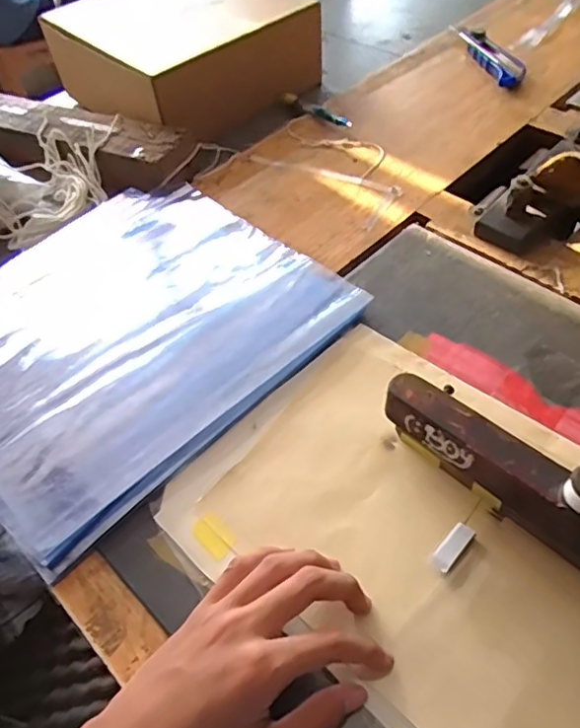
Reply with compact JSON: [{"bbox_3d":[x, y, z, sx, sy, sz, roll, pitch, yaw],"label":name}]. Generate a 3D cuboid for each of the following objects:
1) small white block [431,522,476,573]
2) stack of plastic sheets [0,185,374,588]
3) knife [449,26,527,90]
[{"bbox_3d":[0.099,0.112,0.352,0.013,0.010,0.031,35,61,28],"label":"small white block"},{"bbox_3d":[-0.136,-0.026,0.478,0.264,0.017,0.326,36,61,28],"label":"stack of plastic sheets"},{"bbox_3d":[0.265,-0.414,0.763,0.045,0.018,0.188,-11,51,-4],"label":"knife"}]

